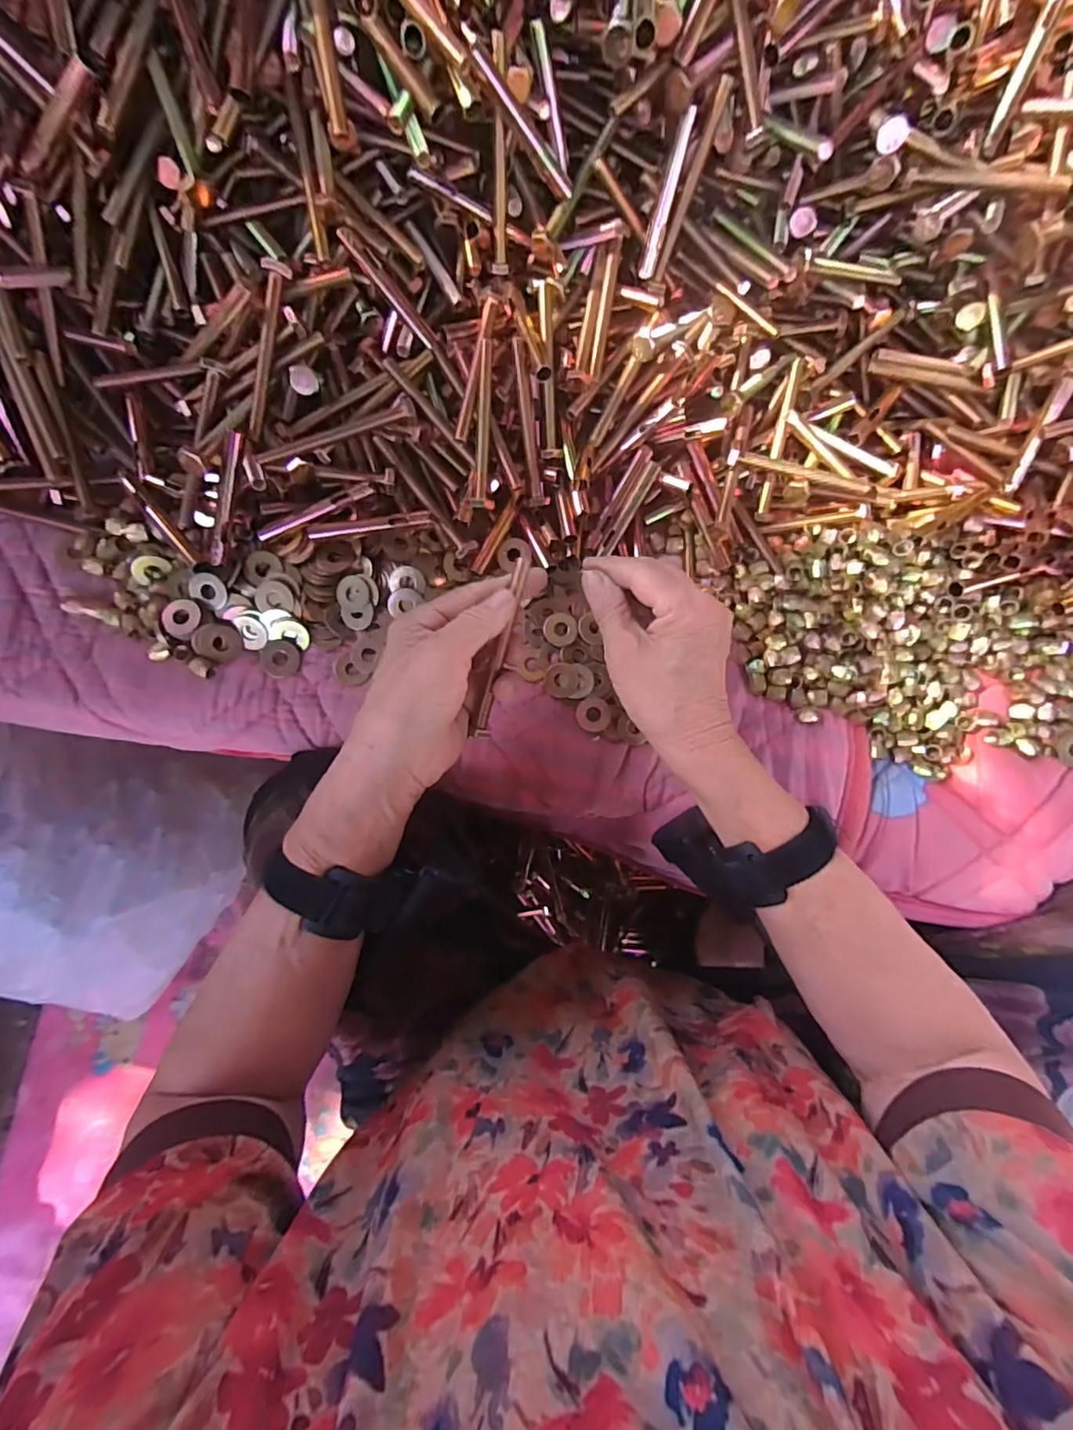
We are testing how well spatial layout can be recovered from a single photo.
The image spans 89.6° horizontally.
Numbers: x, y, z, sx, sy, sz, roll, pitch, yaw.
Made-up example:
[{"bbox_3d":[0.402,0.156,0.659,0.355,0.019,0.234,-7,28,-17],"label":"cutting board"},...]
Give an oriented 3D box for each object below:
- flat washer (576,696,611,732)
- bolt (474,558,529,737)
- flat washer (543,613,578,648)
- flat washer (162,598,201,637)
[{"bbox_3d":[0.040,-0.001,0.379,0.024,0.004,0.024,0,81,-1],"label":"flat washer"},{"bbox_3d":[-0.019,-0.036,0.307,0.008,0.008,0.104,16,102,1],"label":"bolt"},{"bbox_3d":[0.017,-0.062,0.391,0.024,0.004,0.025,0,81,-1],"label":"flat washer"},{"bbox_3d":[-0.231,-0.064,0.352,0.021,0.004,0.025,-6,77,-17],"label":"flat washer"}]

